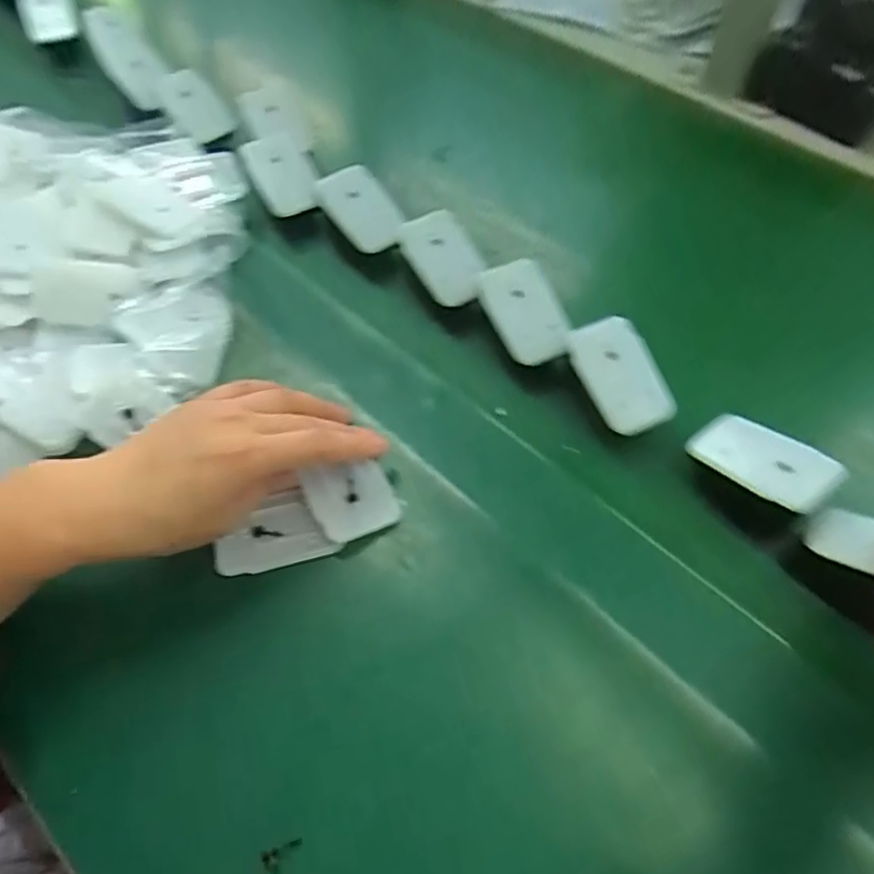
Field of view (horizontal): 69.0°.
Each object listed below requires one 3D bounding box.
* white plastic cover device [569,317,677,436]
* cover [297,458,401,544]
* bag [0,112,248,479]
[{"bbox_3d":[0.105,-0.035,0.368,0.044,0.011,0.068,-22,76,-10],"label":"white plastic cover device"},{"bbox_3d":[-0.047,0.034,0.353,0.044,0.010,0.043,-22,60,-13],"label":"cover"},{"bbox_3d":[-0.282,-0.104,0.409,0.298,0.088,0.291,-7,57,-4],"label":"bag"}]

